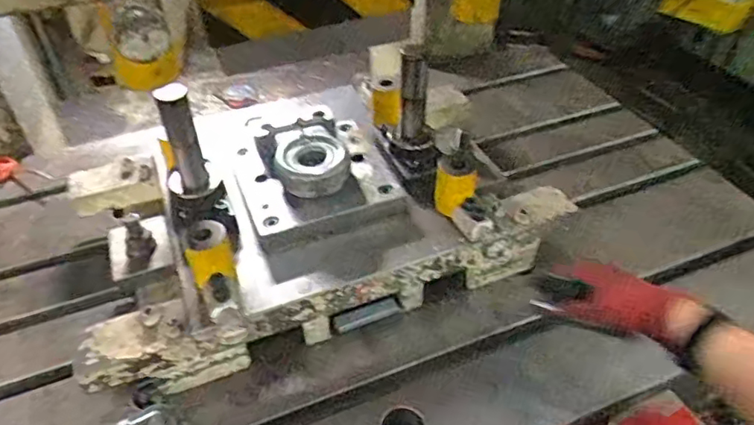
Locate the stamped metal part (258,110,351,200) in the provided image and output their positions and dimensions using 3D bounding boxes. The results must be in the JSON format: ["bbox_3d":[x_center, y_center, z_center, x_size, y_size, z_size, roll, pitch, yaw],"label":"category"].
[{"bbox_3d":[-0.096,-0.079,0.792,0.110,0.041,0.131,-15,42,-15],"label":"stamped metal part"}]

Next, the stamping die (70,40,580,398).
[{"bbox_3d":[-0.077,-0.029,0.785,0.644,0.221,0.373,-17,43,-17],"label":"stamping die"}]

